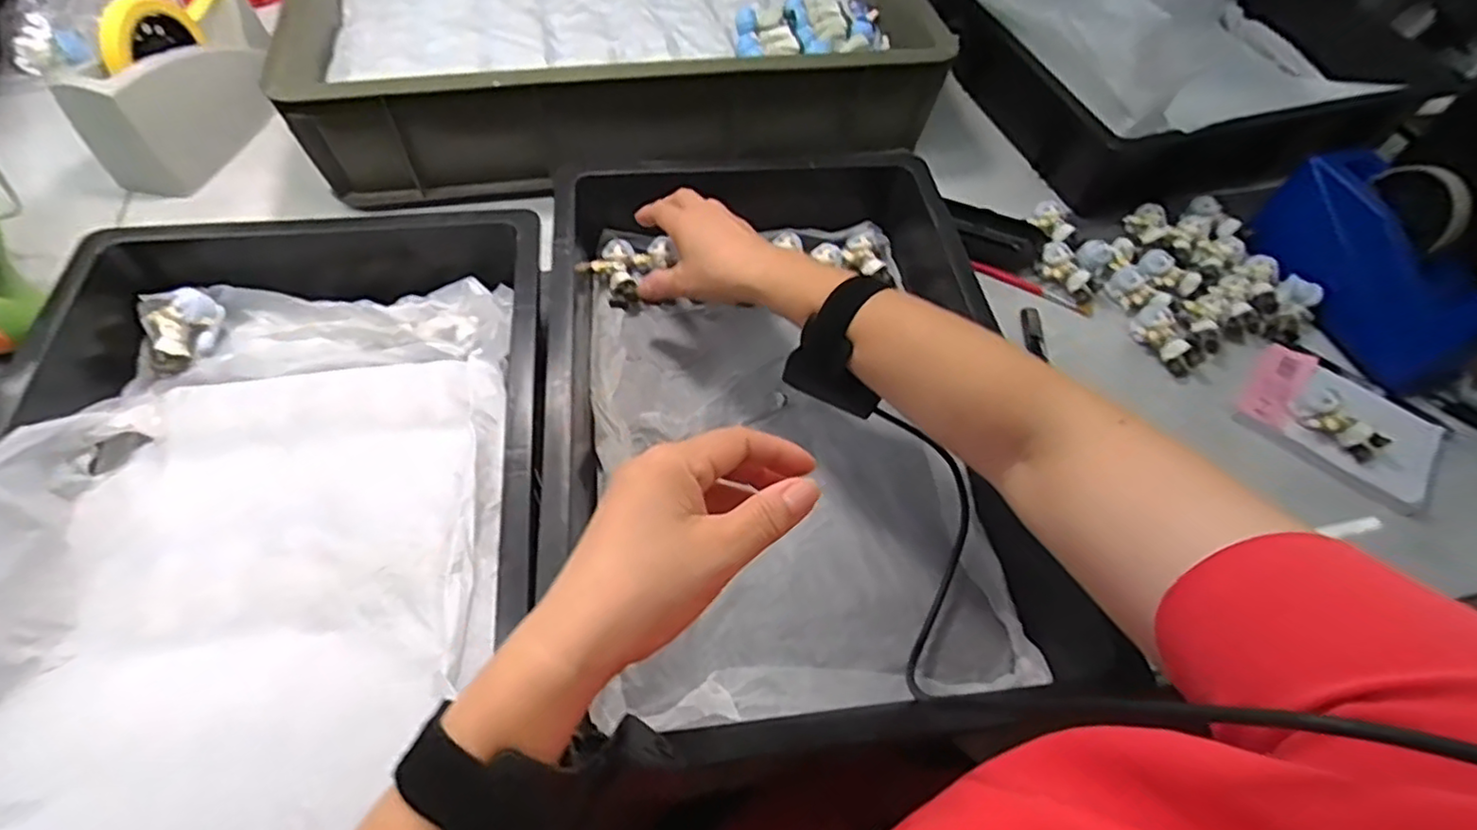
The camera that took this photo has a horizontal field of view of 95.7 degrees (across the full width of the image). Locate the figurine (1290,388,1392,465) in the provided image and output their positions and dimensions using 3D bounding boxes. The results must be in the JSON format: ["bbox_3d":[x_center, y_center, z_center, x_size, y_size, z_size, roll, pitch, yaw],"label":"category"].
[{"bbox_3d":[0.440,0.006,0.490,0.032,0.018,0.058,-22,61,-17],"label":"figurine"}]

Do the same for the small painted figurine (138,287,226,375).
[{"bbox_3d":[-0.392,-0.061,0.472,0.048,0.032,0.044,-18,60,-15],"label":"small painted figurine"}]

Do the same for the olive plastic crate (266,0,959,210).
[{"bbox_3d":[-0.131,-0.425,0.705,0.559,0.116,0.438,-9,58,-10],"label":"olive plastic crate"}]

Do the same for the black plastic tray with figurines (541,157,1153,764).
[{"bbox_3d":[0.027,-0.033,0.489,0.333,0.087,0.486,-6,58,-7],"label":"black plastic tray with figurines"}]

